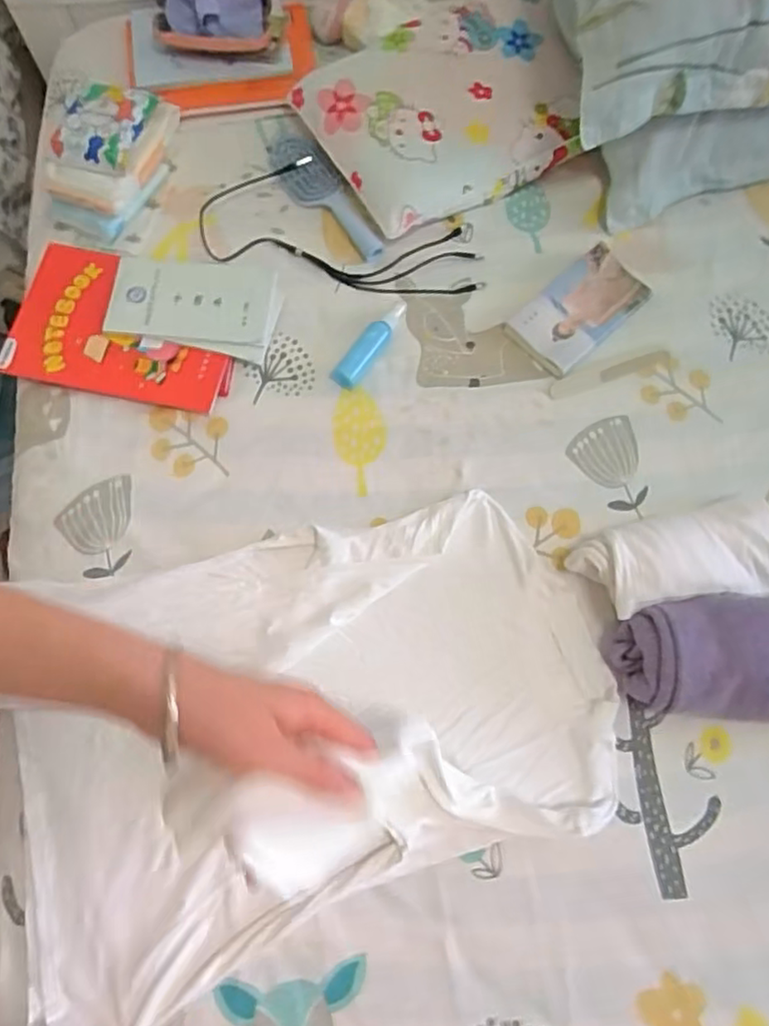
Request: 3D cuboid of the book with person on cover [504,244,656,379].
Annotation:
[{"bbox_3d":[0.239,-0.248,0.800,0.172,0.022,0.095,-40,75,-13],"label":"book with person on cover"}]

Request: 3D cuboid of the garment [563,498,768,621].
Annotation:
[{"bbox_3d":[0.307,0.044,0.670,0.221,0.065,0.096,-10,71,-4],"label":"garment"}]

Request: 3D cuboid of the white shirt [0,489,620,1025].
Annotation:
[{"bbox_3d":[-0.061,0.205,0.631,0.575,0.048,0.388,-12,71,-5],"label":"white shirt"}]

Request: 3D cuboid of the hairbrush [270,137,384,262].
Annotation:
[{"bbox_3d":[-0.081,-0.411,0.842,0.062,0.029,0.221,-33,74,-12],"label":"hairbrush"}]

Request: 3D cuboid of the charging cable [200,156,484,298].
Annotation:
[{"bbox_3d":[-0.054,-0.366,0.835,0.364,0.034,0.159,9,70,3],"label":"charging cable"}]

